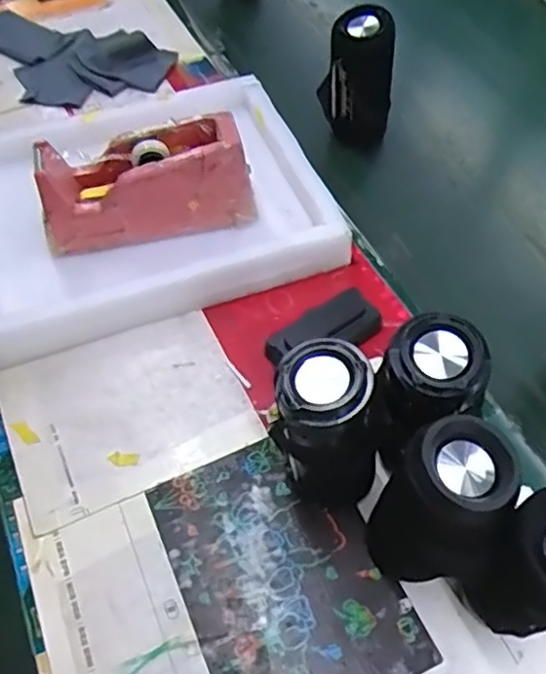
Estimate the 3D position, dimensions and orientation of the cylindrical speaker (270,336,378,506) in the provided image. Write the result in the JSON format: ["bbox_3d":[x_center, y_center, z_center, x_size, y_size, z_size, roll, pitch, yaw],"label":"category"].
[{"bbox_3d":[0.035,0.070,0.440,0.056,0.157,0.058,0,53,0],"label":"cylindrical speaker"}]

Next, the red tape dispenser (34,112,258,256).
[{"bbox_3d":[-0.120,-0.141,0.619,0.195,0.104,0.068,-11,54,-8],"label":"red tape dispenser"}]

